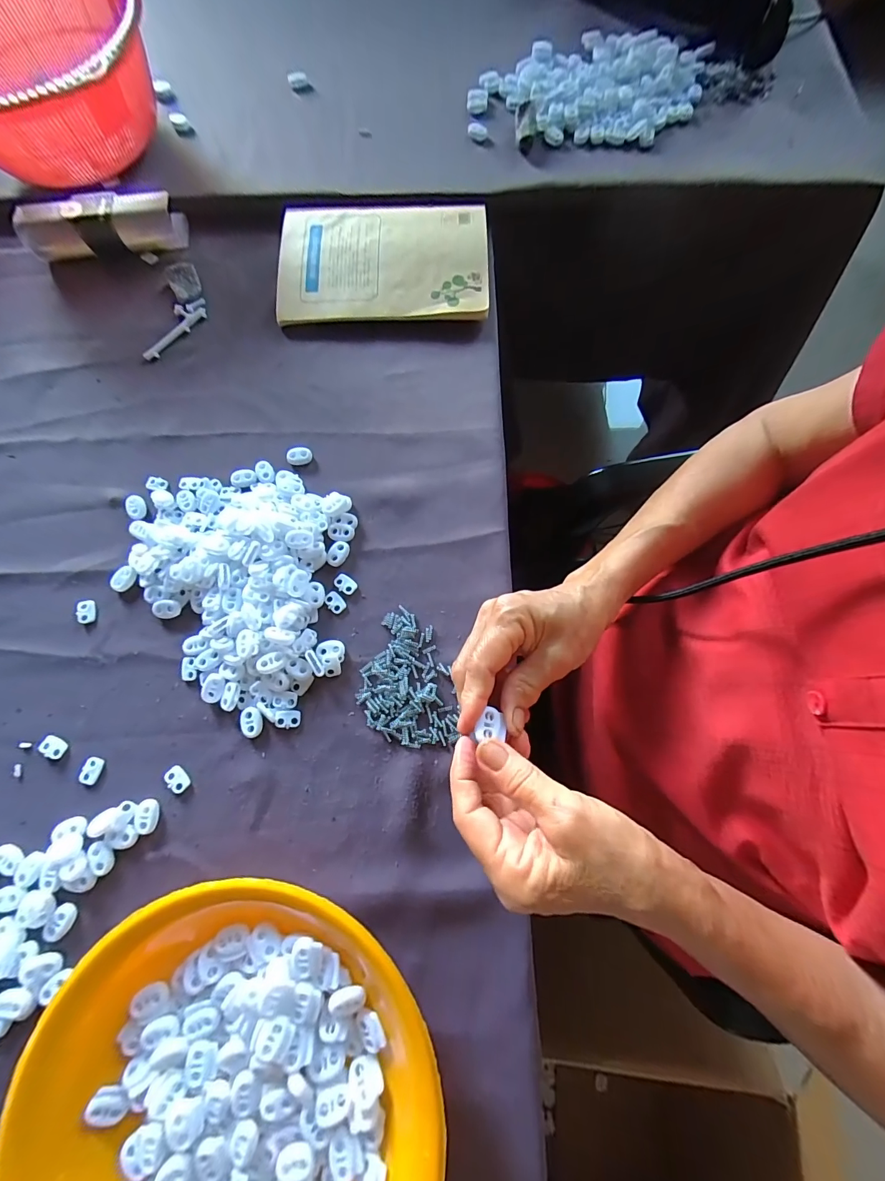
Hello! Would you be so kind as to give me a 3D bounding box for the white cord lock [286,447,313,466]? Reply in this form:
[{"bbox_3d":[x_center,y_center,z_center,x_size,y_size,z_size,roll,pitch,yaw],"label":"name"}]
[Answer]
[{"bbox_3d":[-0.128,-0.120,0.359,0.023,0.005,0.015,0,75,1],"label":"white cord lock"}]

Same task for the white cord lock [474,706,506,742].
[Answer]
[{"bbox_3d":[0.028,0.078,0.236,0.017,0.008,0.017,0,75,1],"label":"white cord lock"}]

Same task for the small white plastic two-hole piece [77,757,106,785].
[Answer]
[{"bbox_3d":[-0.263,0.134,0.301,0.015,0.004,0.018,10,76,4],"label":"small white plastic two-hole piece"}]

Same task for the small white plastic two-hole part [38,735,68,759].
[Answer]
[{"bbox_3d":[-0.296,0.119,0.306,0.019,0.004,0.013,26,77,8],"label":"small white plastic two-hole part"}]

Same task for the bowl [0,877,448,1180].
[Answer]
[{"bbox_3d":[-0.118,0.298,0.233,0.229,0.043,0.229,0,75,1],"label":"bowl"}]

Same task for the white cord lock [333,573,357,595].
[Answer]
[{"bbox_3d":[-0.081,-0.006,0.334,0.019,0.004,0.013,35,79,10],"label":"white cord lock"}]

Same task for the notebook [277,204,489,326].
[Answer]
[{"bbox_3d":[-0.060,-0.330,0.400,0.204,0.012,0.138,0,78,4],"label":"notebook"}]

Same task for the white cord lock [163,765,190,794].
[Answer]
[{"bbox_3d":[-0.199,0.142,0.303,0.013,0.004,0.020,-41,78,-9],"label":"white cord lock"}]

